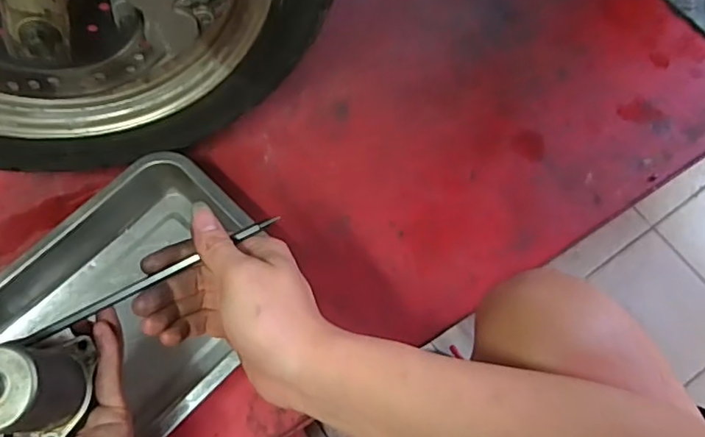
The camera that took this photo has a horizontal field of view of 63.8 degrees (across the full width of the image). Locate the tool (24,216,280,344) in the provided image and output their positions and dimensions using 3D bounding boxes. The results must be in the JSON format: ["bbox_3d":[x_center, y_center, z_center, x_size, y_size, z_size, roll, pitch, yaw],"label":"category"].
[{"bbox_3d":[-0.131,0.040,0.368,0.172,0.009,0.009,-26,70,-3],"label":"tool"}]

